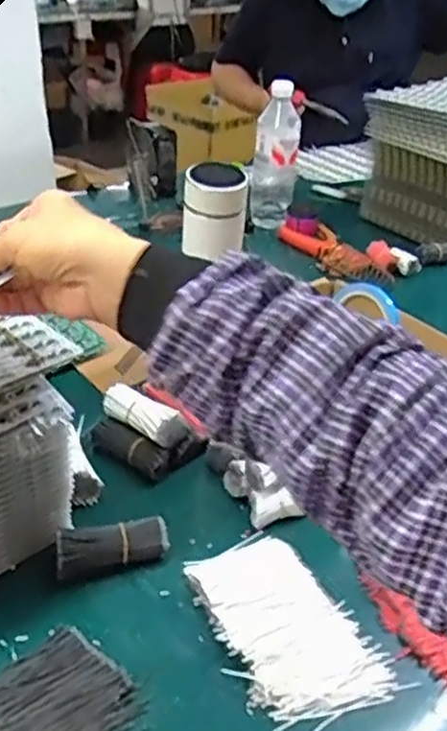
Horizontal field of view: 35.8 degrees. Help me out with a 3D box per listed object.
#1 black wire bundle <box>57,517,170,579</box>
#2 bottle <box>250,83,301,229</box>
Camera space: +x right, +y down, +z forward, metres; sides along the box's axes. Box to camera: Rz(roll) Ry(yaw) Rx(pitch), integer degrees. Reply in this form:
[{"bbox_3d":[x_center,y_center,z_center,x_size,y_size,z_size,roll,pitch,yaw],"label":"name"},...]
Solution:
[{"bbox_3d":[-0.091,0.148,0.566,0.089,0.037,0.026,-7,36,-16],"label":"black wire bundle"},{"bbox_3d":[0.080,-0.328,1.096,0.073,0.210,0.076,7,34,3],"label":"bottle"}]

